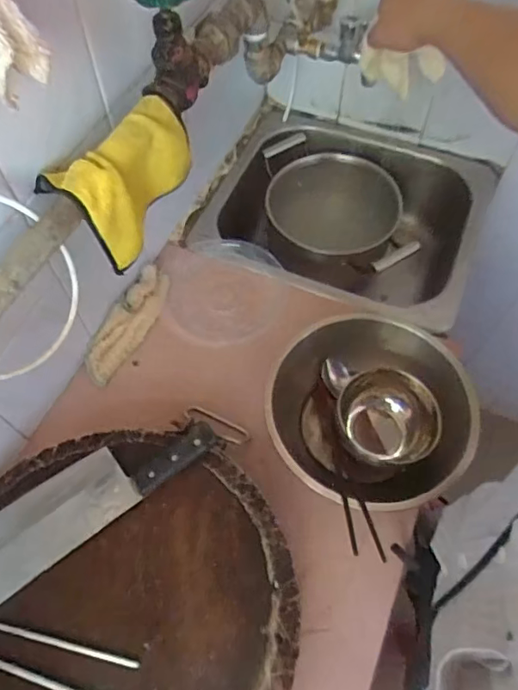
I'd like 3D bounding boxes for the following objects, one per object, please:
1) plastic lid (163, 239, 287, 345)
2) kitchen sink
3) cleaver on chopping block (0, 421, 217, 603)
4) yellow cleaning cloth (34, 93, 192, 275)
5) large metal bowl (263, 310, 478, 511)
[{"bbox_3d":[-0.050,-0.077,0.739,0.159,0.024,0.155,0,61,0],"label":"plastic lid"},{"bbox_3d":[0.135,-0.180,0.891,0.409,0.193,0.342,23,63,13],"label":"kitchen sink"},{"bbox_3d":[-0.177,0.155,0.554,0.267,0.021,0.076,-34,66,-17],"label":"cleaver on chopping block"},{"bbox_3d":[-0.139,-0.172,0.520,0.084,0.096,0.151,25,64,14],"label":"yellow cleaning cloth"},{"bbox_3d":[0.121,0.081,0.613,0.212,0.098,0.223,0,61,0],"label":"large metal bowl"}]

